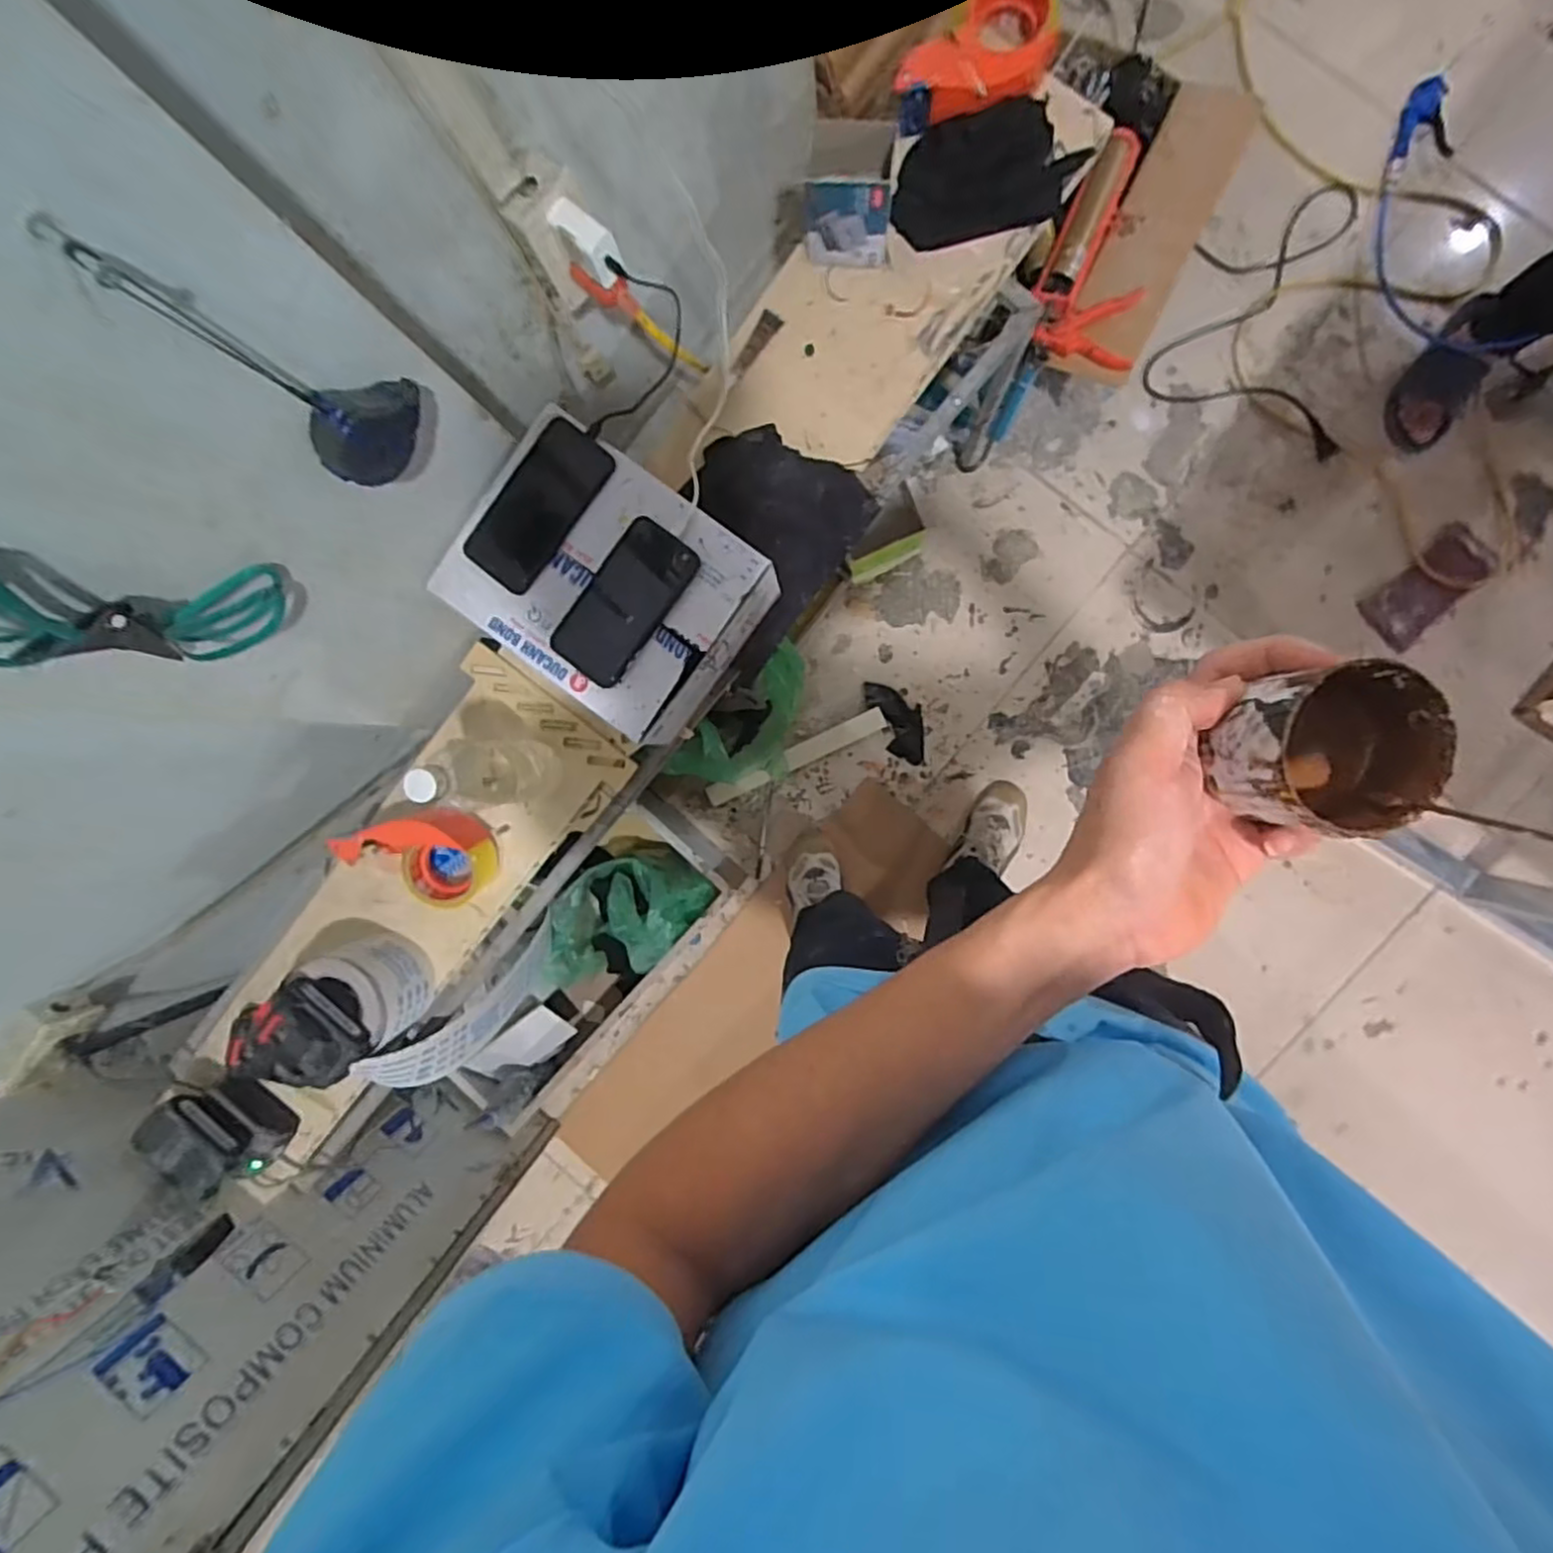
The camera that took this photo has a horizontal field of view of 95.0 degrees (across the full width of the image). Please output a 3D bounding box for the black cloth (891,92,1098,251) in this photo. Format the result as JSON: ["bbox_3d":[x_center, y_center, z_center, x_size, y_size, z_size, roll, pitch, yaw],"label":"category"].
[{"bbox_3d":[0.236,-0.665,0.783,0.218,0.039,0.115,-16,91,6],"label":"black cloth"}]

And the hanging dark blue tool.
[{"bbox_3d":[-0.309,-0.257,0.450,0.039,0.220,0.084,45,96,2],"label":"hanging dark blue tool"}]

